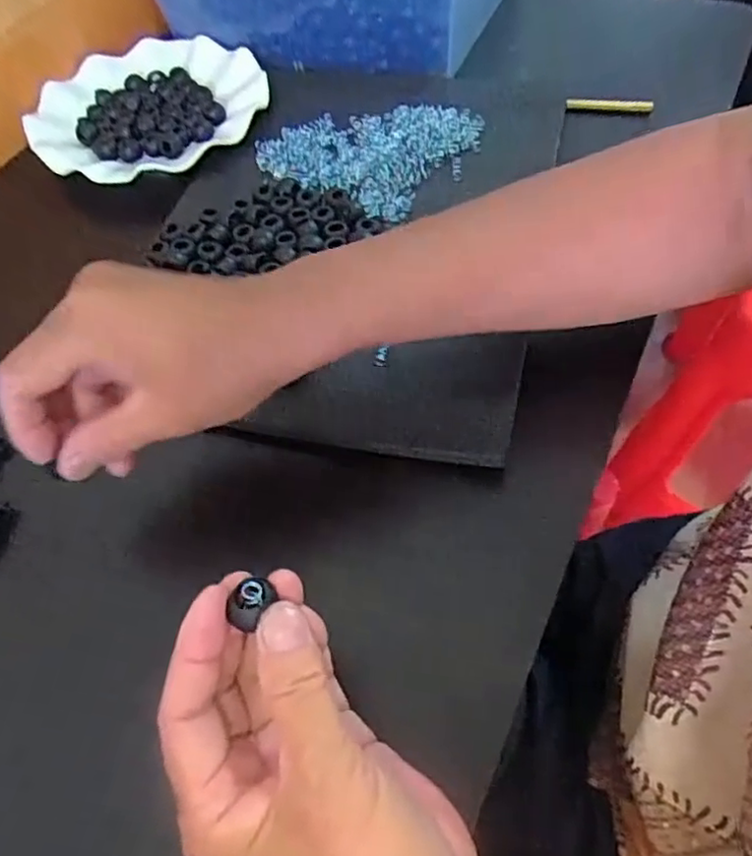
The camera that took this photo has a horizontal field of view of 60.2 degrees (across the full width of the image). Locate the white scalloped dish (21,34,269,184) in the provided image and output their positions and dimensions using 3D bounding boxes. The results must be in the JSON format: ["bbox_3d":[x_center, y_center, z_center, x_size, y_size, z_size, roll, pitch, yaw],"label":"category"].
[{"bbox_3d":[-0.180,-0.257,0.519,0.184,0.020,0.181,-2,56,3],"label":"white scalloped dish"}]

